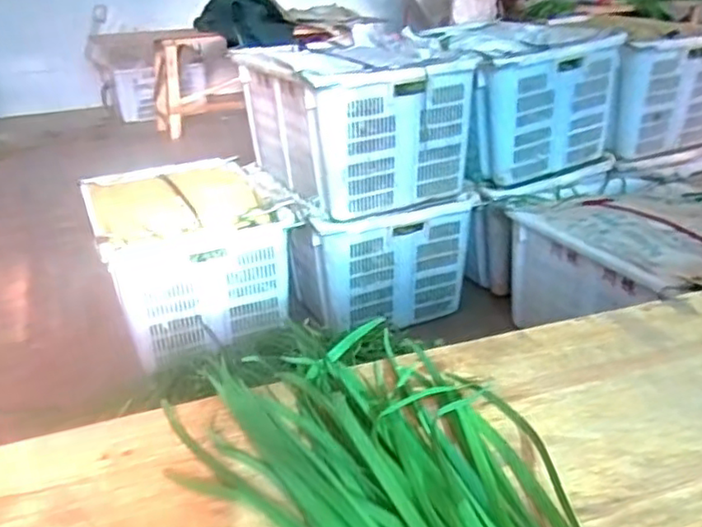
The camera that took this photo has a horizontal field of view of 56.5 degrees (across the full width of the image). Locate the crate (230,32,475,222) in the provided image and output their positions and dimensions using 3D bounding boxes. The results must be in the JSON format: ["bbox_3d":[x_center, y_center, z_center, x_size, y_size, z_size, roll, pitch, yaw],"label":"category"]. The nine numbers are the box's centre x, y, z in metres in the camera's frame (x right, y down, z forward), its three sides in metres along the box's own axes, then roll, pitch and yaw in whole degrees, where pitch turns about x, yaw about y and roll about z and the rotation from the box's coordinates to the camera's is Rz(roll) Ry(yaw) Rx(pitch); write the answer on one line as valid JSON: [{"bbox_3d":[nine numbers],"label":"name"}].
[{"bbox_3d":[0.013,-0.406,1.803,0.481,0.338,0.599,-14,28,-25],"label":"crate"}]

